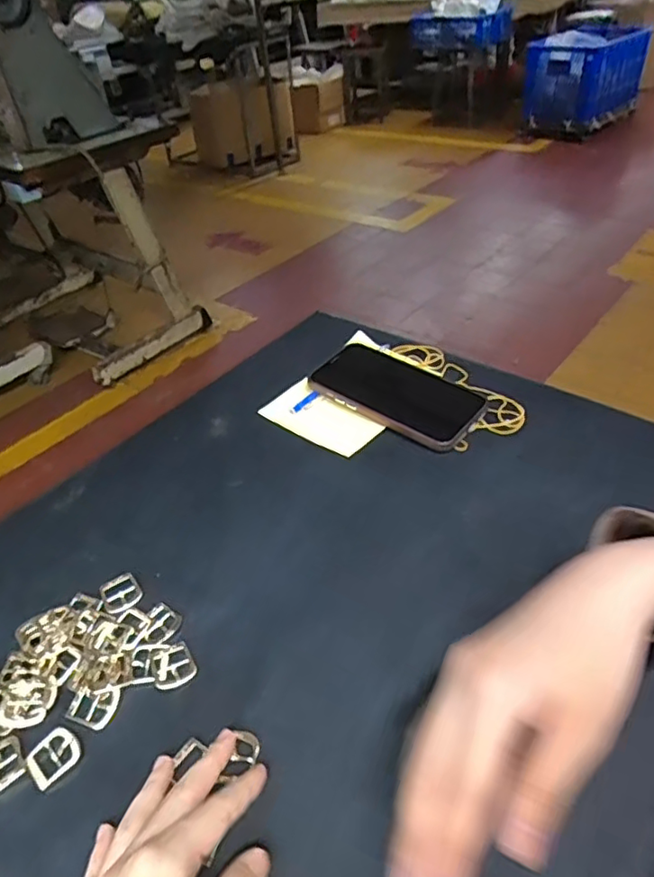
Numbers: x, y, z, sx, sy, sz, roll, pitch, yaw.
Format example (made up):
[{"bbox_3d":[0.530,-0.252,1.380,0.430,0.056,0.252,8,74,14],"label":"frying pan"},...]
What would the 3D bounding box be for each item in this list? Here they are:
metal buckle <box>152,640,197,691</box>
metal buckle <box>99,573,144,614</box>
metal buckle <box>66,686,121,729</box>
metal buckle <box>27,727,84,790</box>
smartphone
[{"bbox_3d":[-0.098,0.144,0.373,0.026,0.004,0.029,-25,43,-21],"label":"metal buckle"},{"bbox_3d":[-0.147,0.110,0.419,0.026,0.004,0.029,-29,44,-25],"label":"metal buckle"},{"bbox_3d":[-0.142,0.162,0.360,0.028,0.004,0.024,9,42,18],"label":"metal buckle"},{"bbox_3d":[-0.157,0.183,0.339,0.025,0.004,0.027,29,51,35],"label":"metal buckle"},{"bbox_3d":[0.064,-0.045,0.554,0.160,0.011,0.083,28,52,28],"label":"smartphone"}]

